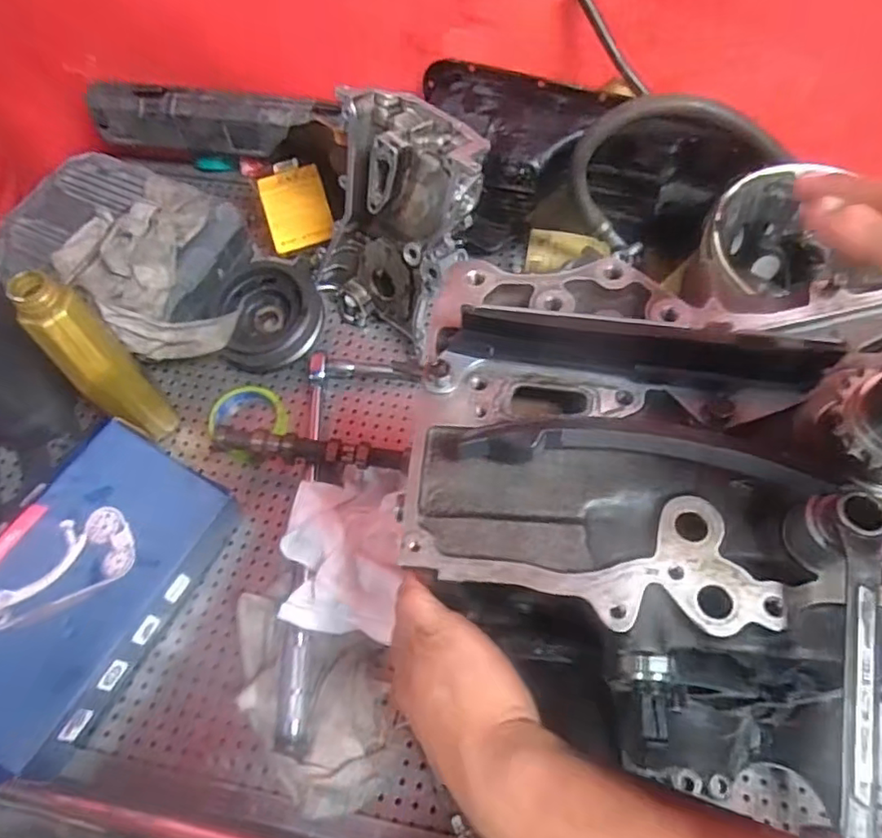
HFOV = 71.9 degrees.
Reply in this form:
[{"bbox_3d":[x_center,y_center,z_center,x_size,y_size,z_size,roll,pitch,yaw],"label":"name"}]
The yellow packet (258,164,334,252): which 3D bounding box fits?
[{"bbox_3d":[-0.194,-0.282,0.817,0.084,0.007,0.099,-19,97,-9],"label":"yellow packet"}]

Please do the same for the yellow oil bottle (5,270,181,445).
[{"bbox_3d":[-0.365,-0.055,0.657,0.092,0.222,0.062,40,72,21],"label":"yellow oil bottle"}]

